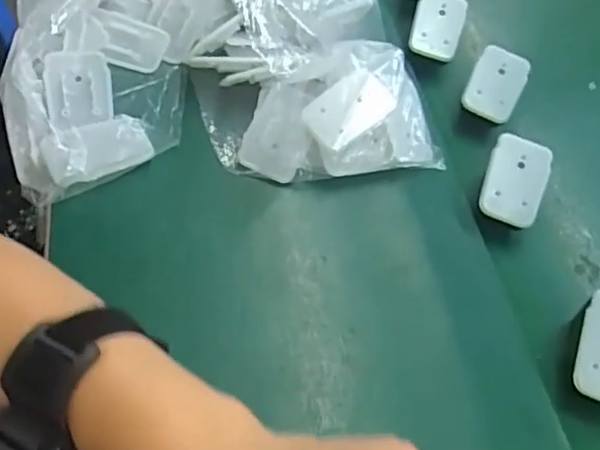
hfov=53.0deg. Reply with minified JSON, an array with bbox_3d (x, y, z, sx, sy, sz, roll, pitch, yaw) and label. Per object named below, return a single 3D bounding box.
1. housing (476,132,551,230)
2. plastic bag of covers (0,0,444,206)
[{"bbox_3d":[0.160,-0.033,0.445,0.044,0.007,0.064,20,81,1],"label":"housing"},{"bbox_3d":[-0.071,-0.175,0.478,0.300,0.079,0.308,-6,58,-13],"label":"plastic bag of covers"}]

